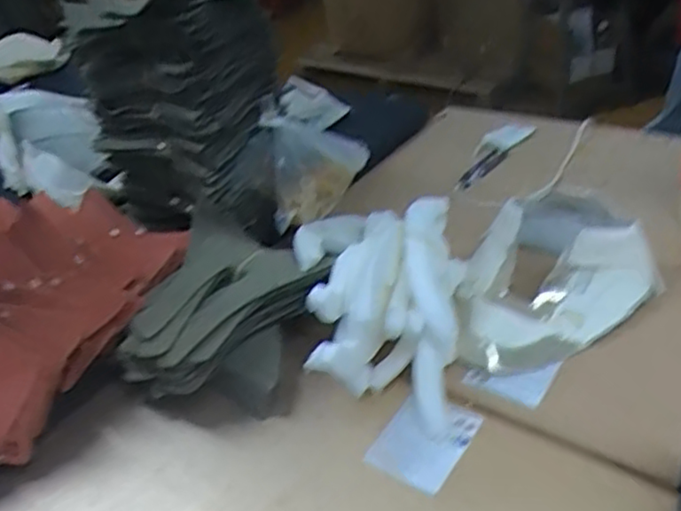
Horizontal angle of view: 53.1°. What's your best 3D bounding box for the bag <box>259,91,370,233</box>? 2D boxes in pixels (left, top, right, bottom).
[{"bbox_3d":[-0.024,-0.101,0.715,0.118,0.125,0.023,-15,16,-36],"label":"bag"}]

